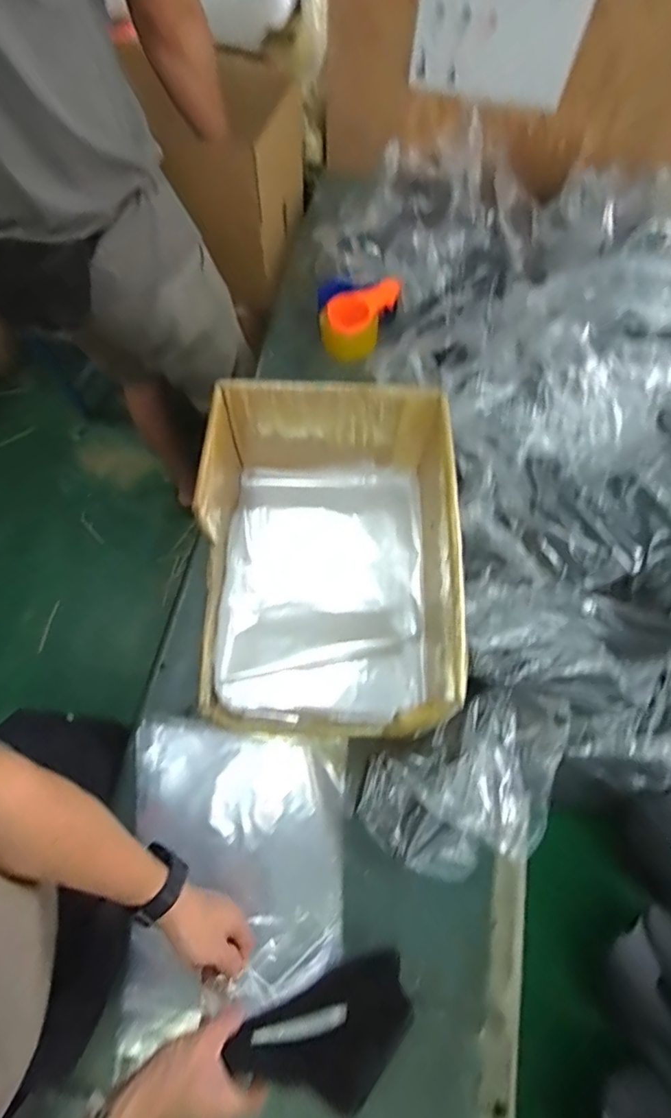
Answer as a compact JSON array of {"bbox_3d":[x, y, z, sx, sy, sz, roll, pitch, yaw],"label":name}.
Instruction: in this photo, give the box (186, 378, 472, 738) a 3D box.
[{"bbox_3d":[-0.017,0.012,0.688,0.310,0.232,0.416,2,69,0],"label":"box"}]

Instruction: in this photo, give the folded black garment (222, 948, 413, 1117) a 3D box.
[{"bbox_3d":[-0.006,0.460,0.498,0.175,0.119,0.038,-36,114,-6],"label":"folded black garment"}]

